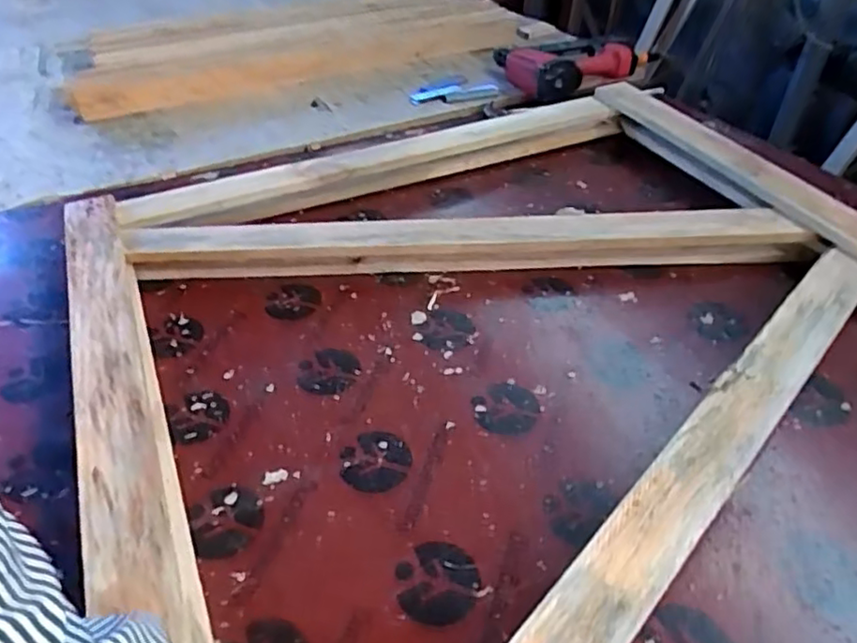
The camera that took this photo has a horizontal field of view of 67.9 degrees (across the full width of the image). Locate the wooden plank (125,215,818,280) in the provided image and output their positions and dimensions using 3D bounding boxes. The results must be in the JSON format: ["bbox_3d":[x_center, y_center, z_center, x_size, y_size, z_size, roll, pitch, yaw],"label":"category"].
[{"bbox_3d":[0.038,-0.106,0.835,0.874,0.055,0.076,-1,42,2],"label":"wooden plank"}]

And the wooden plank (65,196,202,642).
[{"bbox_3d":[-0.264,0.129,0.554,0.064,0.032,0.943,-19,44,-17],"label":"wooden plank"}]

